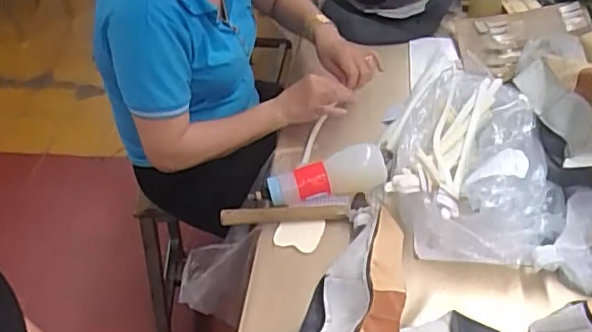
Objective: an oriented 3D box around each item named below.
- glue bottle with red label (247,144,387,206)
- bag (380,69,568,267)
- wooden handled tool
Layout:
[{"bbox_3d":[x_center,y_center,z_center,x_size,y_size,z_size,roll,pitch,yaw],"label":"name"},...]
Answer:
[{"bbox_3d":[0.036,0.022,0.893,0.205,0.056,0.059,-14,44,-11],"label":"glue bottle with red label"},{"bbox_3d":[0.255,-0.026,0.899,0.223,0.100,0.378,3,43,8],"label":"bag"},{"bbox_3d":[-0.002,0.068,0.878,0.211,0.024,0.055,0,43,3],"label":"wooden handled tool"}]

